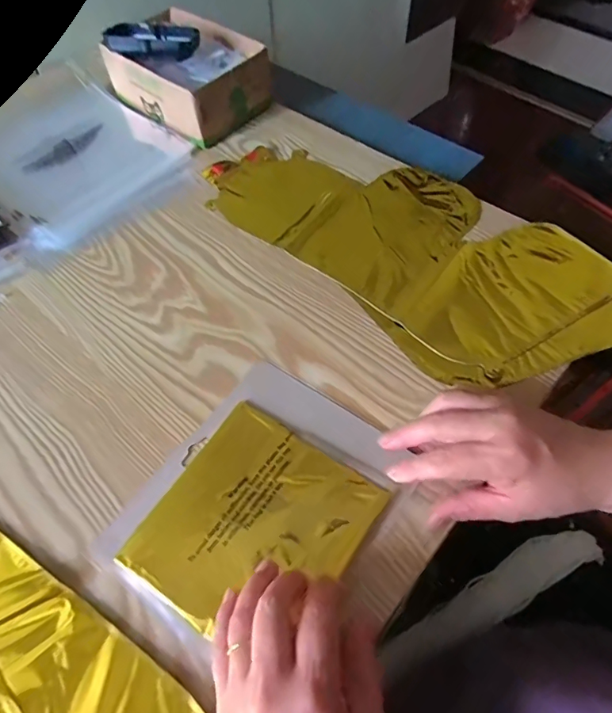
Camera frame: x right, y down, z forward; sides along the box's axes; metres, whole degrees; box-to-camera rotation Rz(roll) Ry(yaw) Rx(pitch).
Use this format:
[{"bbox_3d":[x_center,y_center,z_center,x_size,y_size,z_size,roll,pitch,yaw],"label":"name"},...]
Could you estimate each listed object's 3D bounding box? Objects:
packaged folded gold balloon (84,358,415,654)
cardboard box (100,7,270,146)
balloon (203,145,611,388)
[{"bbox_3d":[-0.034,0.100,0.337,0.151,0.013,0.188,31,63,21],"label":"packaged folded gold balloon"},{"bbox_3d":[-0.148,-0.357,0.599,0.186,0.072,0.132,36,65,24],"label":"cardboard box"},{"bbox_3d":[0.097,-0.126,0.474,0.205,0.010,0.416,-39,63,-20],"label":"balloon"}]

